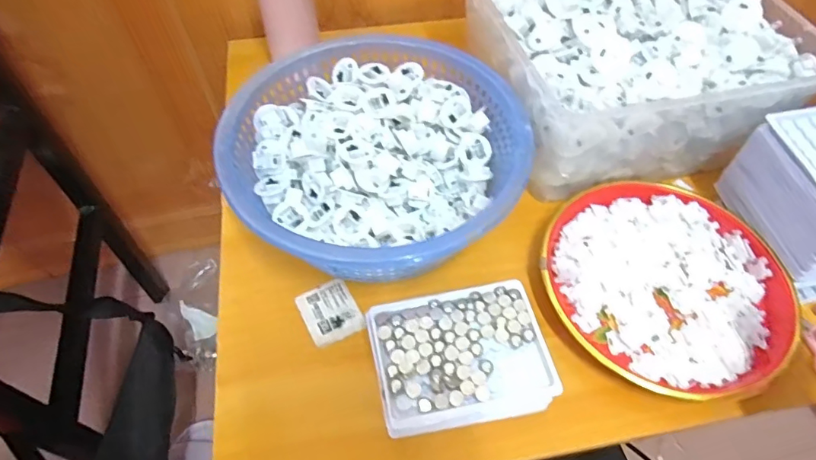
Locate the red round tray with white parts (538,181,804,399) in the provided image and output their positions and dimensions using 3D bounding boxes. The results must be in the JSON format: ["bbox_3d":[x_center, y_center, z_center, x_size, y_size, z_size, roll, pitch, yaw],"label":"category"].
[{"bbox_3d":[0.234,0.046,0.458,0.213,0.024,0.208,0,56,0],"label":"red round tray with white parts"}]

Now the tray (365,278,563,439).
[{"bbox_3d":[0.041,0.094,0.381,0.131,0.014,0.103,-10,57,-6],"label":"tray"}]

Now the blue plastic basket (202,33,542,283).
[{"bbox_3d":[-0.028,-0.067,0.472,0.265,0.085,0.269,0,56,0],"label":"blue plastic basket"}]

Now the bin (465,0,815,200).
[{"bbox_3d":[0.231,-0.199,0.543,0.288,0.131,0.278,-11,57,-7],"label":"bin"}]

